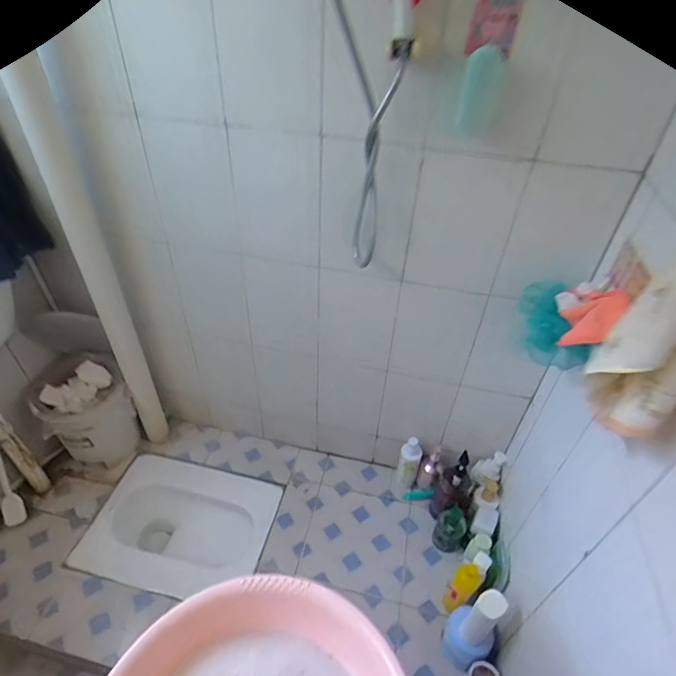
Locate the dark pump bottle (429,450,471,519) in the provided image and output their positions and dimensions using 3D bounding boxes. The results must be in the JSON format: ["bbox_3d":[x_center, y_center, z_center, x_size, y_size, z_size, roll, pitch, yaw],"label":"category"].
[{"bbox_3d":[0.335,0.437,1.252,0.102,0.266,0.083,-6,41,-12],"label":"dark pump bottle"}]

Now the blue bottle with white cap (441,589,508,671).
[{"bbox_3d":[0.304,0.659,0.983,0.083,0.271,0.112,-27,49,-31],"label":"blue bottle with white cap"}]

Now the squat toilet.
[{"bbox_3d":[-0.462,0.564,1.318,0.488,0.123,0.372,8,40,6],"label":"squat toilet"}]

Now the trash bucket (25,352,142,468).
[{"bbox_3d":[-0.779,0.236,1.367,0.237,0.308,0.255,2,40,-2],"label":"trash bucket"}]

